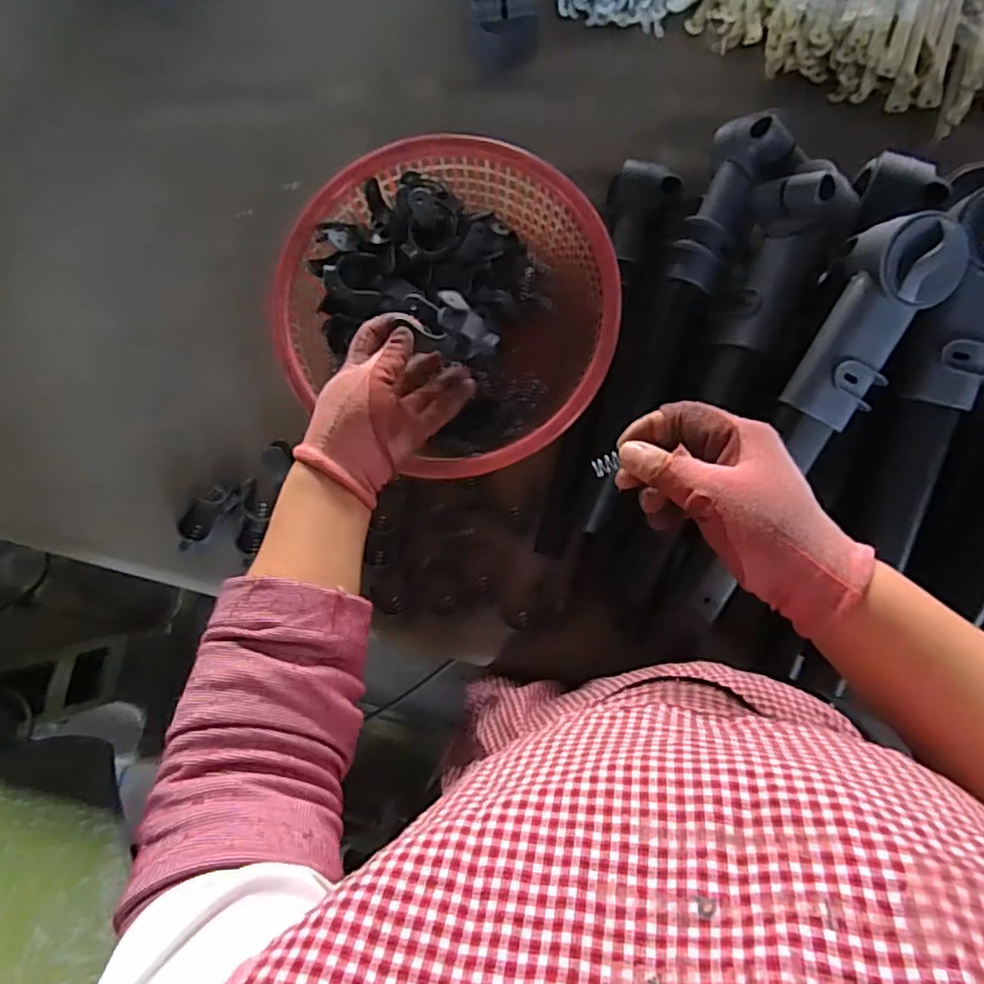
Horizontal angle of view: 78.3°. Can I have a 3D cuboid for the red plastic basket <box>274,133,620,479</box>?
[{"bbox_3d":[-0.033,-0.168,0.570,0.296,0.100,0.274,0,84,4],"label":"red plastic basket"}]

